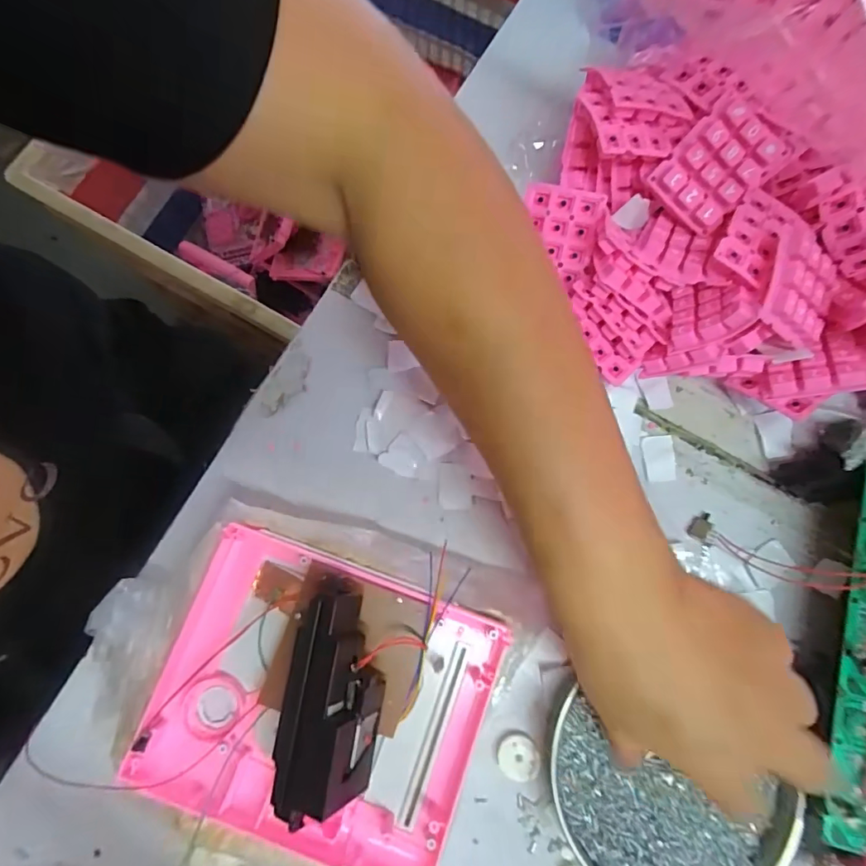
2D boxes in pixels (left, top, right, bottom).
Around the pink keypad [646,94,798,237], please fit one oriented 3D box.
[{"bbox_3d":[0.162,-0.152,0.272,0.048,0.014,0.065,40,110,-11],"label":"pink keypad"}]

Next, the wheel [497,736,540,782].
[{"bbox_3d":[0.049,0.187,0.279,0.023,0.010,0.022,0,78,-1],"label":"wheel"}]

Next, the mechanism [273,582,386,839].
[{"bbox_3d":[-0.048,0.126,0.236,0.044,0.038,0.095,10,78,1],"label":"mechanism"}]

